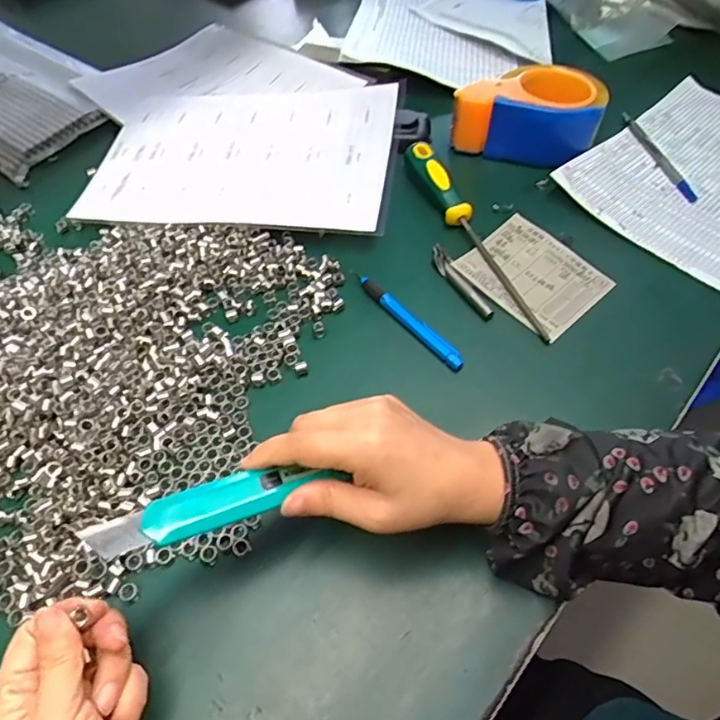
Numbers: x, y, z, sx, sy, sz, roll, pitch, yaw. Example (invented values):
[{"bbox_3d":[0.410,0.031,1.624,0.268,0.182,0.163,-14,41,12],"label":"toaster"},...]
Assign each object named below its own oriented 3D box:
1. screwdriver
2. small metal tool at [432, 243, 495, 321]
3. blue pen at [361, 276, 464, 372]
[{"bbox_3d":[0.097,-0.117,0.487,0.025,0.024,0.242,-20,58,-11],"label":"screwdriver"},{"bbox_3d":[0.083,-0.068,0.470,0.016,0.008,0.091,-22,58,-12],"label":"small metal tool"},{"bbox_3d":[0.039,-0.033,0.444,0.012,0.010,0.116,-37,62,-20],"label":"blue pen"}]

